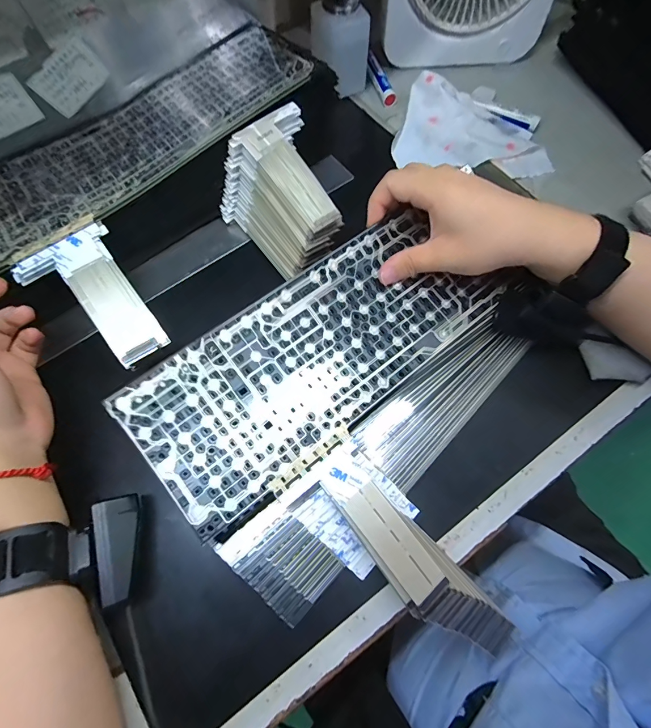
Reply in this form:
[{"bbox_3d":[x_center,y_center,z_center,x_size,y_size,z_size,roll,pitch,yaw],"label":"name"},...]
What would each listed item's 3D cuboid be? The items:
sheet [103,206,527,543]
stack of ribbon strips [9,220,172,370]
[{"bbox_3d":[0.012,-0.005,0.286,0.304,0.012,0.147,-37,84,-15],"label":"sheet"},{"bbox_3d":[-0.185,-0.051,0.297,0.072,0.014,0.119,-37,87,-15],"label":"stack of ribbon strips"}]

